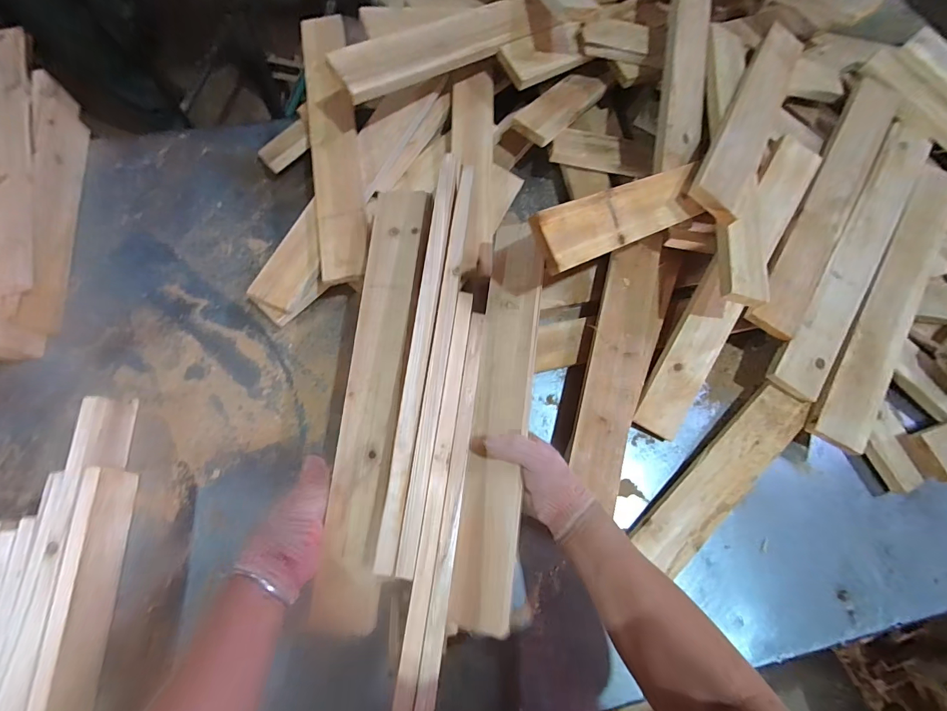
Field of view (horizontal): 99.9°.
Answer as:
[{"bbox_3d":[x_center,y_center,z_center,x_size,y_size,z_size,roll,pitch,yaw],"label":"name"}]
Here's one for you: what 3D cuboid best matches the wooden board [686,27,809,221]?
[{"bbox_3d":[0.429,-0.372,0.604,0.081,0.021,0.490,36,66,-7],"label":"wooden board"}]

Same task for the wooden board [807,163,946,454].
[{"bbox_3d":[0.648,-0.094,0.610,0.087,0.022,0.506,32,80,4],"label":"wooden board"}]

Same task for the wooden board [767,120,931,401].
[{"bbox_3d":[0.596,-0.159,0.616,0.074,0.014,0.499,33,80,3],"label":"wooden board"}]

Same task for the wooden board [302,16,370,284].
[{"bbox_3d":[-0.221,-0.344,0.629,0.075,0.026,0.499,-9,72,-5],"label":"wooden board"}]

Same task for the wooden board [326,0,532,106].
[{"bbox_3d":[-0.045,-0.480,0.612,0.361,0.017,0.075,-38,103,-22],"label":"wooden board"}]

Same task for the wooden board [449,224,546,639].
[{"bbox_3d":[0.037,0.052,0.489,0.072,0.021,0.492,0,72,22],"label":"wooden board"}]

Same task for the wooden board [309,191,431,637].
[{"bbox_3d":[-0.117,0.035,0.477,0.074,0.020,0.515,5,76,0],"label":"wooden board"}]

